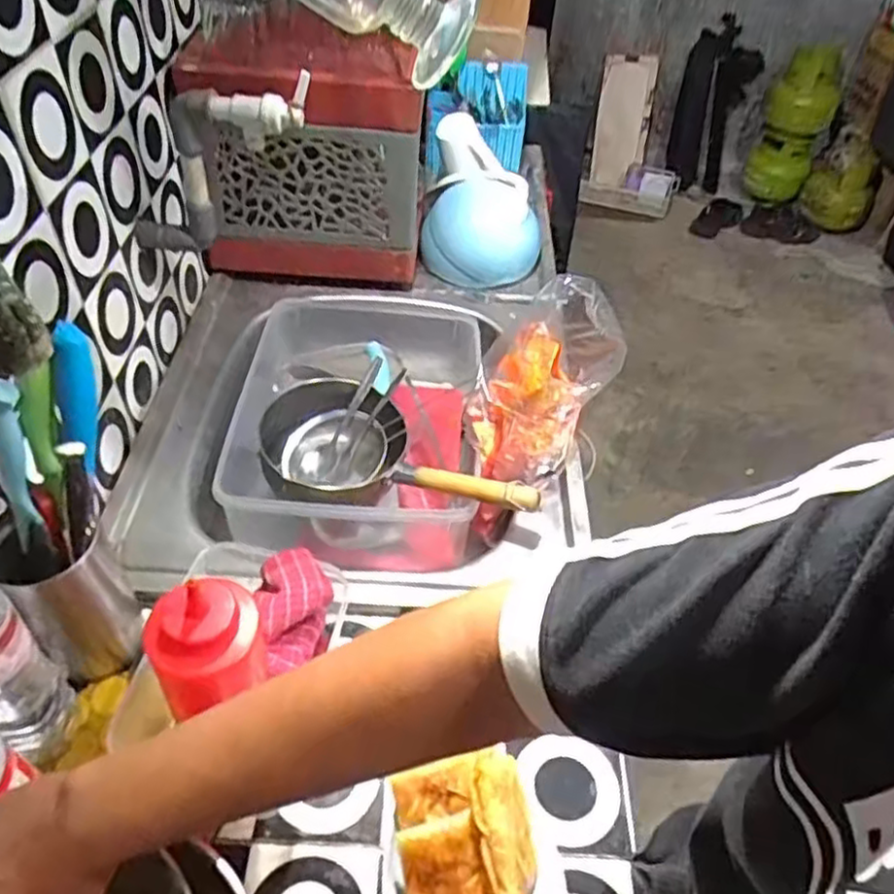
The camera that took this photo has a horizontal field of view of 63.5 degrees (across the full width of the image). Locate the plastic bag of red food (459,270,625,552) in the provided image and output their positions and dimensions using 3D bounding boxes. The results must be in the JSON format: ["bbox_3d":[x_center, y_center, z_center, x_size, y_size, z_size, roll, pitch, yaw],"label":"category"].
[{"bbox_3d":[0.095,-0.043,0.801,0.131,0.089,0.289,26,92,19],"label":"plastic bag of red food"}]

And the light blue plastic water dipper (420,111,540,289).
[{"bbox_3d":[0.051,-0.350,1.048,0.163,0.233,0.095,7,8,-10],"label":"light blue plastic water dipper"}]

